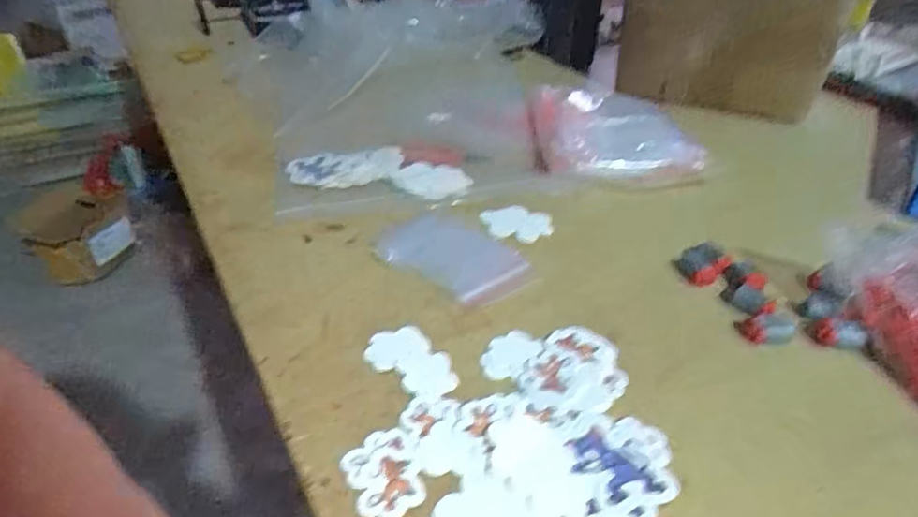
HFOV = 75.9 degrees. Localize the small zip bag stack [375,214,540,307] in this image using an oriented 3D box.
[{"bbox_3d":[-0.003,-0.004,0.484,0.128,0.004,0.085,29,45,34],"label":"small zip bag stack"}]

